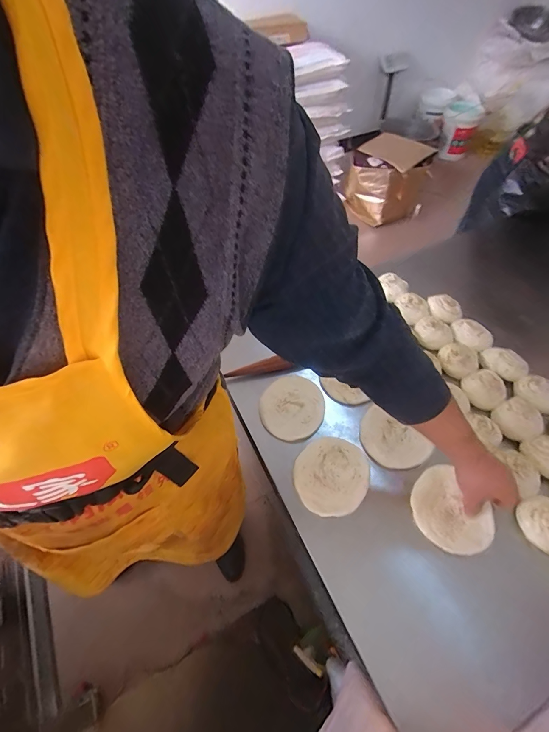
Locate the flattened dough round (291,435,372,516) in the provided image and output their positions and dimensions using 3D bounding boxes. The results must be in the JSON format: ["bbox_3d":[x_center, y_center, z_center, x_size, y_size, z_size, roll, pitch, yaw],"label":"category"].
[{"bbox_3d":[0.099,0.187,0.591,0.122,0.010,0.134,0,54,1],"label":"flattened dough round"}]

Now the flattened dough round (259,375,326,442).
[{"bbox_3d":[0.035,0.079,0.665,0.121,0.020,0.128,0,54,1],"label":"flattened dough round"}]

